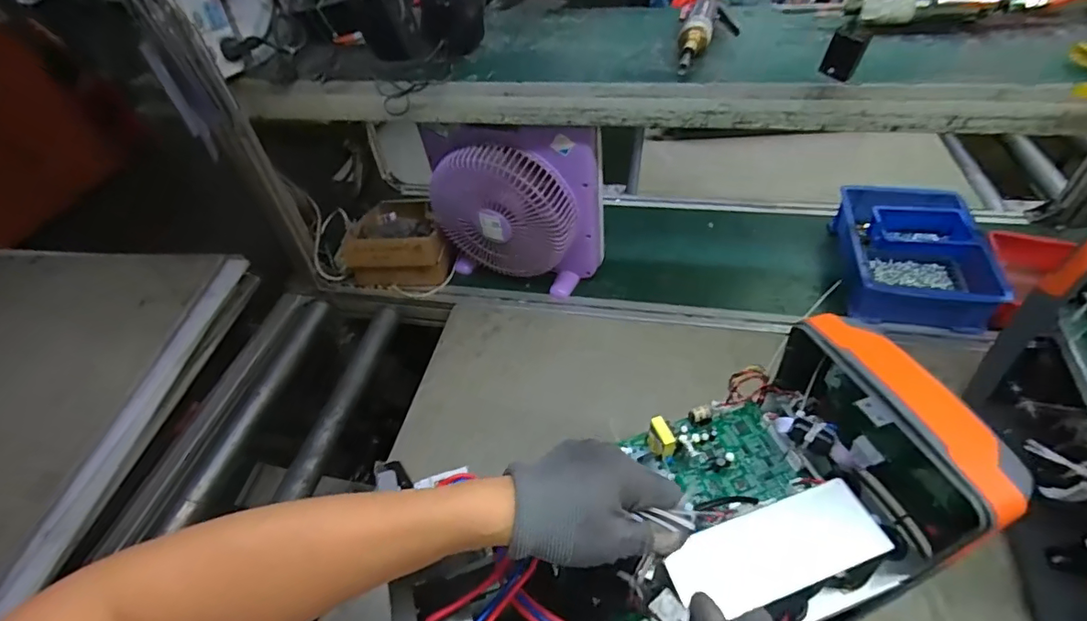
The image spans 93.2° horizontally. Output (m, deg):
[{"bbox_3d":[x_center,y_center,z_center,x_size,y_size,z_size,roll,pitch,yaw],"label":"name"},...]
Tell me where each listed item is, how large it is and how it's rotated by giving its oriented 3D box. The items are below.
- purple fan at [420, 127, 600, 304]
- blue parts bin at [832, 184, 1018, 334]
[{"bbox_3d":[-0.059,-0.175,0.904,0.306,0.309,0.102,15,50,19],"label":"purple fan"},{"bbox_3d":[0.645,-0.100,0.912,0.212,0.089,0.279,9,48,14],"label":"blue parts bin"}]

